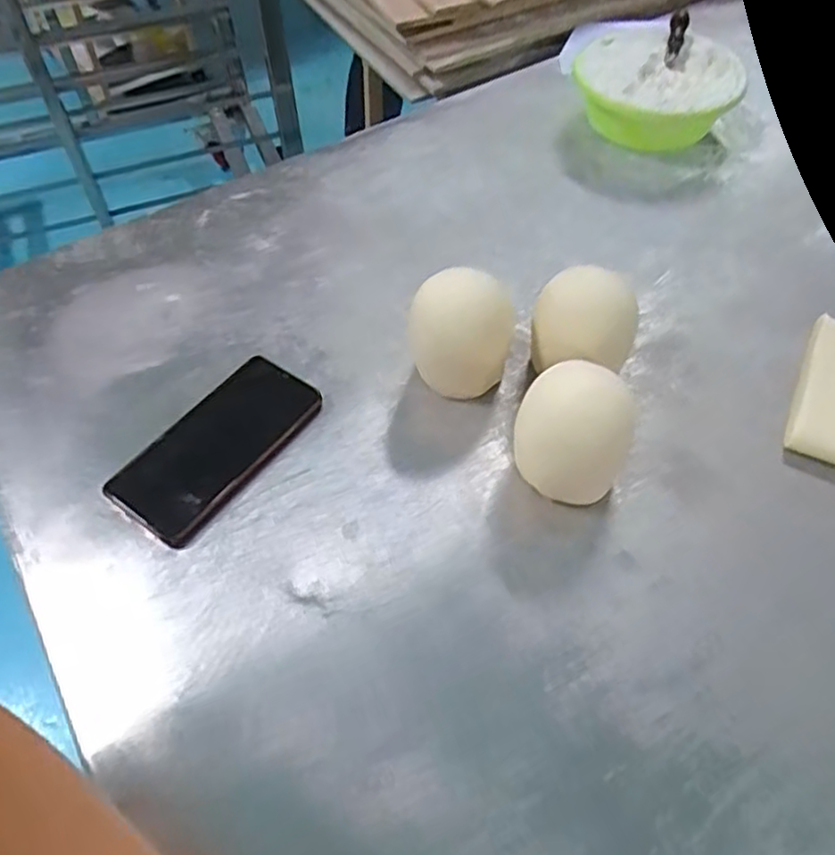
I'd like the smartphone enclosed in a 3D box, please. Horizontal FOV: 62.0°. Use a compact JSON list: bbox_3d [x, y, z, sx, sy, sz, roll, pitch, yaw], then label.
[{"bbox_3d":[-0.146,0.012,0.516,0.083,0.007,0.159,31,60,21],"label":"smartphone"}]

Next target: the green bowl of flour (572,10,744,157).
[{"bbox_3d":[0.250,-0.358,0.739,0.167,0.068,0.183,12,55,9],"label":"green bowl of flour"}]

